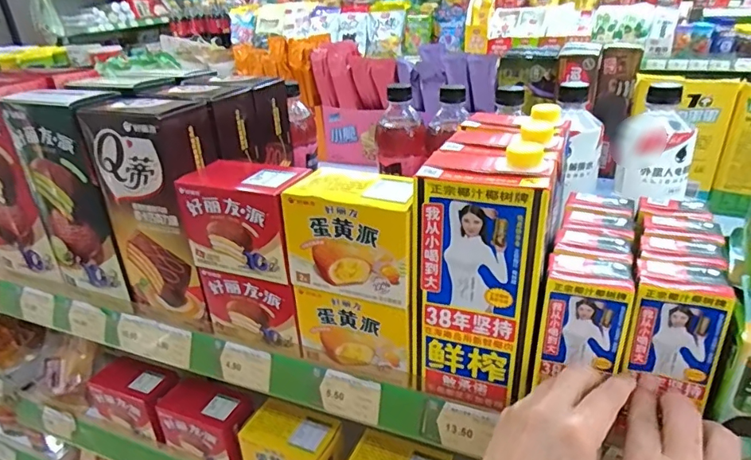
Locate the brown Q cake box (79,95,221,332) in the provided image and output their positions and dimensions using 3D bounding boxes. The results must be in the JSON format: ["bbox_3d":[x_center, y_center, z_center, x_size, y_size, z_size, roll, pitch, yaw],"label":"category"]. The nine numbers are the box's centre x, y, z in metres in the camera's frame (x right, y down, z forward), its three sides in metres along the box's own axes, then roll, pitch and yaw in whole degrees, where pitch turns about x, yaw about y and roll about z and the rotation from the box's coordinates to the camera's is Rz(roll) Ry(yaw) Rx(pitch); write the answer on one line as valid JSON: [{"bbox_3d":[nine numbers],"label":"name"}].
[{"bbox_3d":[-0.209,-0.018,0.510,0.111,0.221,0.069,9,30,22],"label":"brown Q cake box"}]

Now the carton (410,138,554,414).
[{"bbox_3d":[0.080,0.034,0.399,0.093,0.198,0.082,3,28,11],"label":"carton"}]

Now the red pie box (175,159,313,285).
[{"bbox_3d":[-0.115,-0.012,0.459,0.110,0.092,0.061,8,29,20],"label":"red pie box"}]

